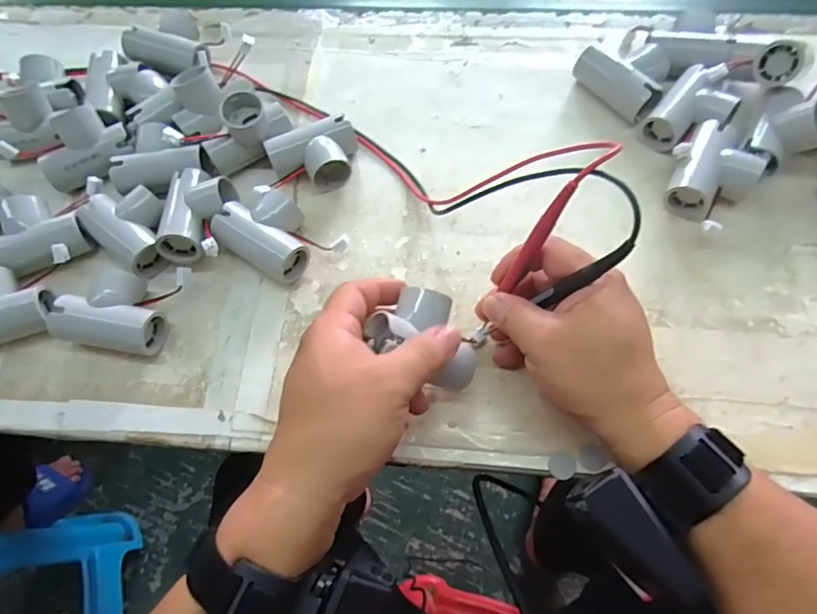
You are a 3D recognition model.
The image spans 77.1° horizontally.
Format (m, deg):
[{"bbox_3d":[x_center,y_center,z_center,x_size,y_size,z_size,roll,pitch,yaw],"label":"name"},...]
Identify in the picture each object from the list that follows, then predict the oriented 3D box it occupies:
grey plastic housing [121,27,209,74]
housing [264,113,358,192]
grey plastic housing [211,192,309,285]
[{"bbox_3d":[-0.231,-0.242,0.490,0.077,0.032,0.028,9,67,7],"label":"grey plastic housing"},{"bbox_3d":[-0.074,-0.125,0.429,0.073,0.034,0.046,-31,68,-10],"label":"housing"},{"bbox_3d":[-0.108,-0.055,0.399,0.073,0.034,0.059,34,72,17],"label":"grey plastic housing"}]

